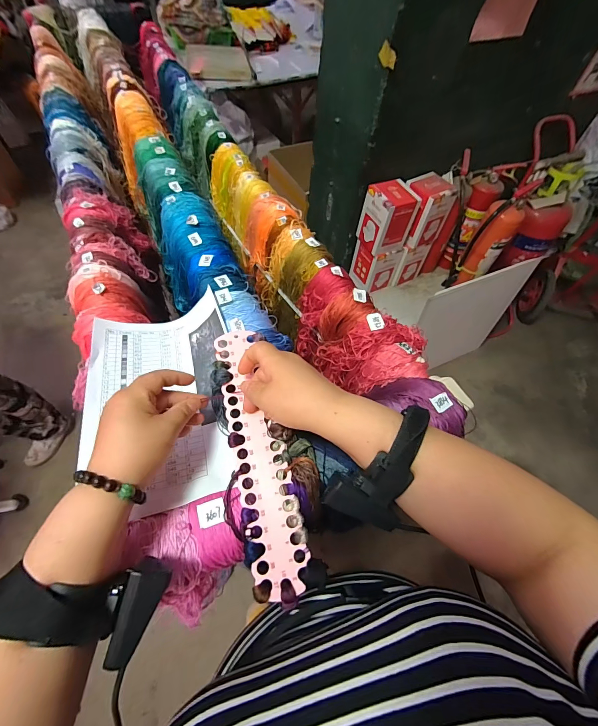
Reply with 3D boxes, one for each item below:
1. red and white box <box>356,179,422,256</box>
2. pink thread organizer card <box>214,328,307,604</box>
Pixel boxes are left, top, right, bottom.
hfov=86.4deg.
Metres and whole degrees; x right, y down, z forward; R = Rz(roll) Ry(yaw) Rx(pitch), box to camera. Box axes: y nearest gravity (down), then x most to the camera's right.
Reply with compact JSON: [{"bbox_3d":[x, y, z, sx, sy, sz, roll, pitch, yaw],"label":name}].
[{"bbox_3d":[0.340,-0.562,1.231,0.155,0.205,0.146,-23,62,-16],"label":"red and white box"},{"bbox_3d":[-0.050,0.091,0.359,0.054,0.005,0.288,-8,66,-11],"label":"pink thread organizer card"}]

